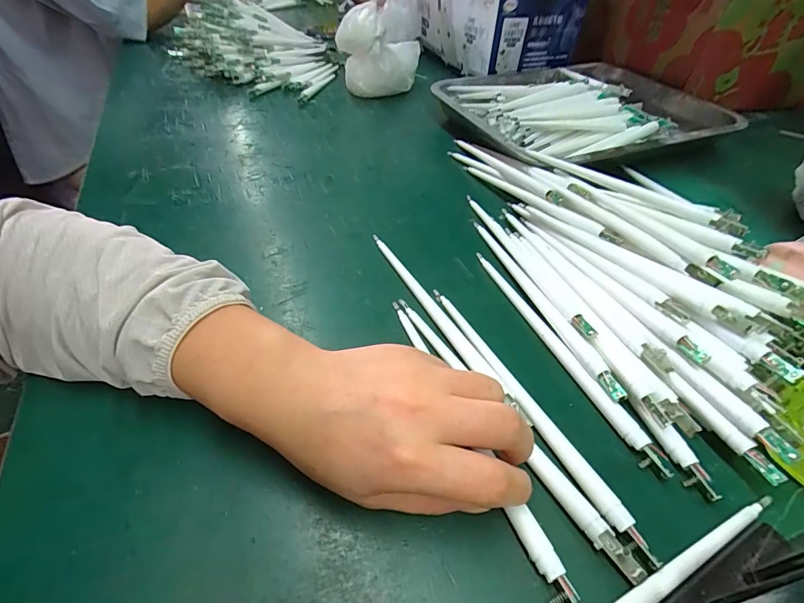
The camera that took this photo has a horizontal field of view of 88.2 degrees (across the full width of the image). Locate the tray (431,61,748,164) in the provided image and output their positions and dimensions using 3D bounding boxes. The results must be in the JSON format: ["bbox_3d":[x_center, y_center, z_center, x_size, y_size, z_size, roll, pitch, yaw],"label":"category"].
[{"bbox_3d":[0.228,-0.253,0.534,0.337,0.047,0.260,-14,49,-18],"label":"tray"}]

